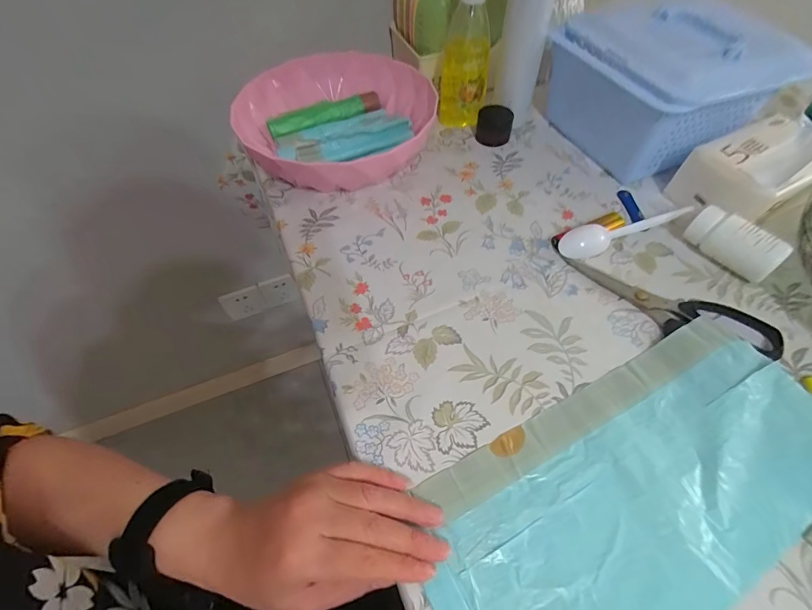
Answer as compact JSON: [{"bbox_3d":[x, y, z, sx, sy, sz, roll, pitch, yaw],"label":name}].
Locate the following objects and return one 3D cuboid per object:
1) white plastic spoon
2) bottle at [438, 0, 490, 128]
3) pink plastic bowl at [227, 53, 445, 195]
[{"bbox_3d":[0.228,-0.079,0.416,0.156,0.017,0.026,-19,56,-12],"label":"white plastic spoon"},{"bbox_3d":[0.072,-0.303,0.478,0.055,0.181,0.037,-1,55,1],"label":"bottle"},{"bbox_3d":[-0.074,-0.224,0.500,0.231,0.063,0.228,-1,55,1],"label":"pink plastic bowl"}]

